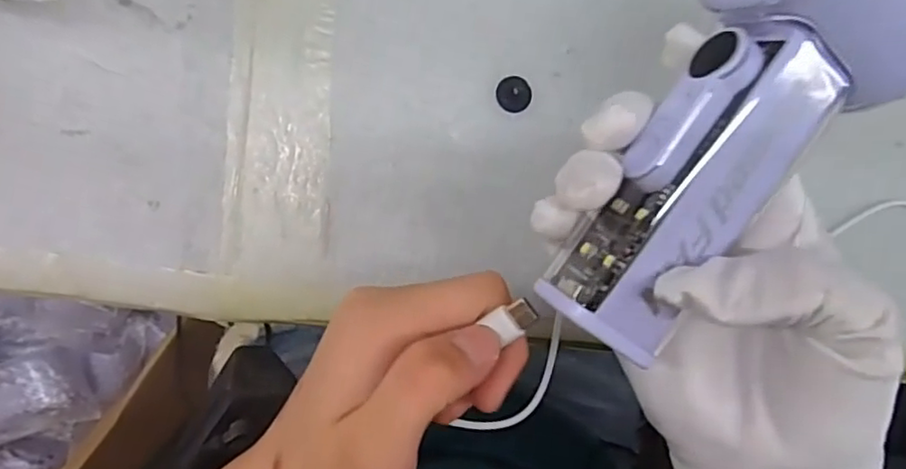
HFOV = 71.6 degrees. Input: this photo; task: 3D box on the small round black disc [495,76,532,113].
[{"bbox_3d":[0.026,-0.060,0.267,0.015,0.004,0.015,0,92,-8],"label":"small round black disc"}]

